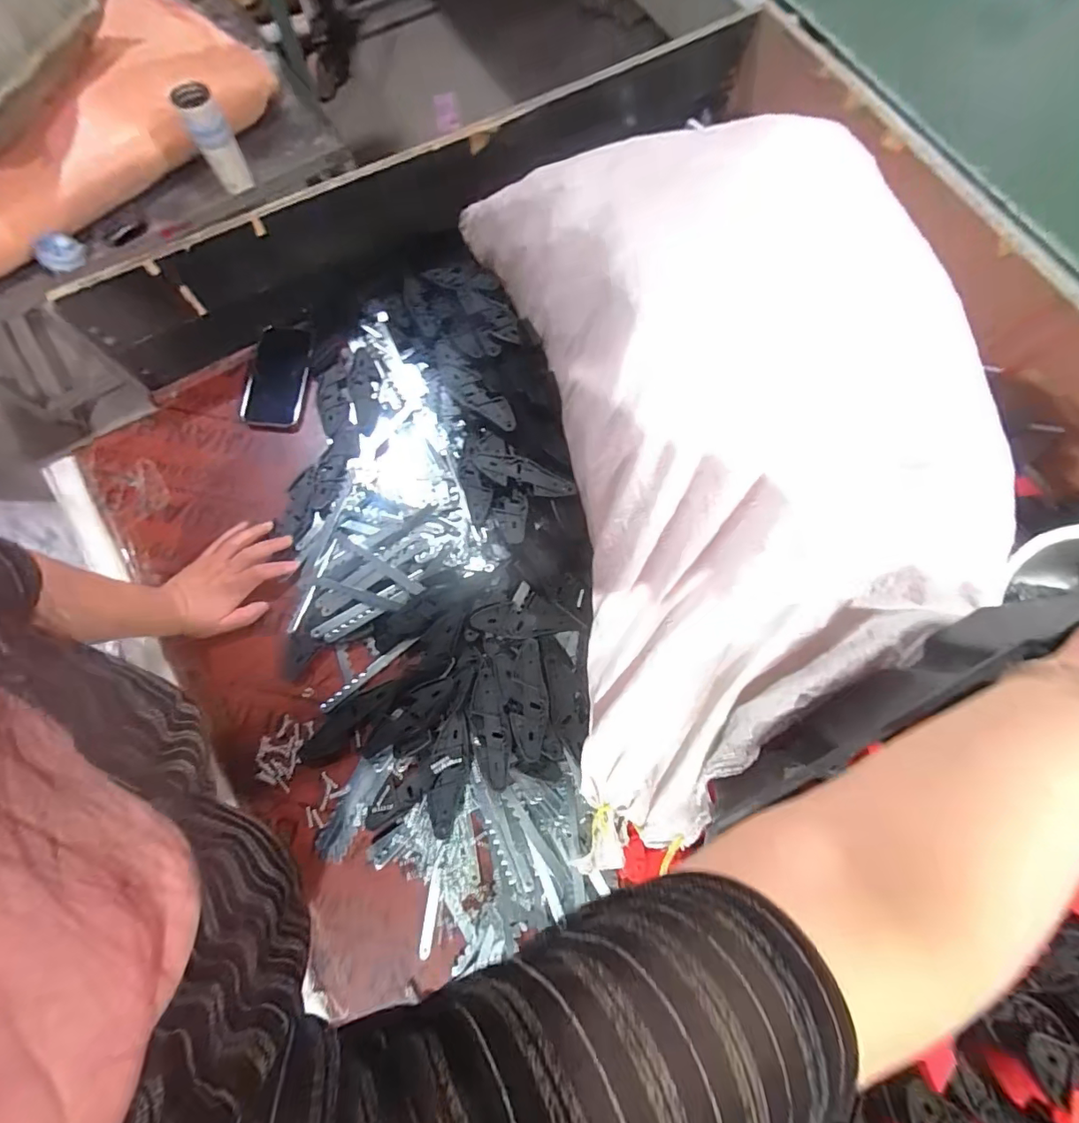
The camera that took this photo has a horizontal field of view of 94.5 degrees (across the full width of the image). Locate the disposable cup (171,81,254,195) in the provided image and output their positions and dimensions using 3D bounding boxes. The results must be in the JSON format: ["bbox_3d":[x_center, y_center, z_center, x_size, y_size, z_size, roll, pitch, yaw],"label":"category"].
[{"bbox_3d":[-0.709,-0.922,1.092,0.080,0.186,0.086,-32,78,-9],"label":"disposable cup"}]

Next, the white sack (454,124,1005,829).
[{"bbox_3d":[0.221,-0.139,0.503,0.493,0.175,0.665,-17,76,-6],"label":"white sack"}]

